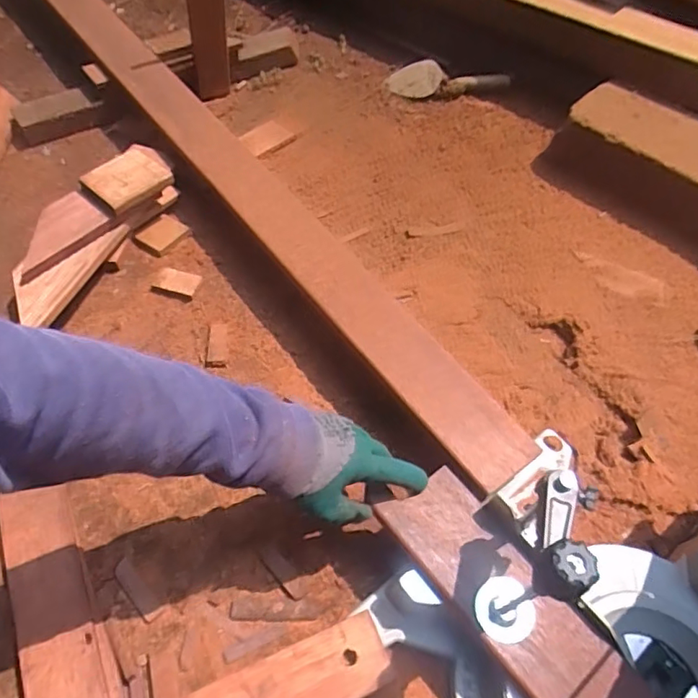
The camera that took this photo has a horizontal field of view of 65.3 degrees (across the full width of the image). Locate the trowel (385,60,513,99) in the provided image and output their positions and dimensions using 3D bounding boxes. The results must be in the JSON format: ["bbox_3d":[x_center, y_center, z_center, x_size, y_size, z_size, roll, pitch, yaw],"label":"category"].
[{"bbox_3d":[0.213,-0.579,1.184,0.260,0.044,0.079,4,56,-2],"label":"trowel"}]

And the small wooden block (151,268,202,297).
[{"bbox_3d":[-0.255,-0.099,0.811,0.063,0.015,0.038,14,56,5],"label":"small wooden block"}]

